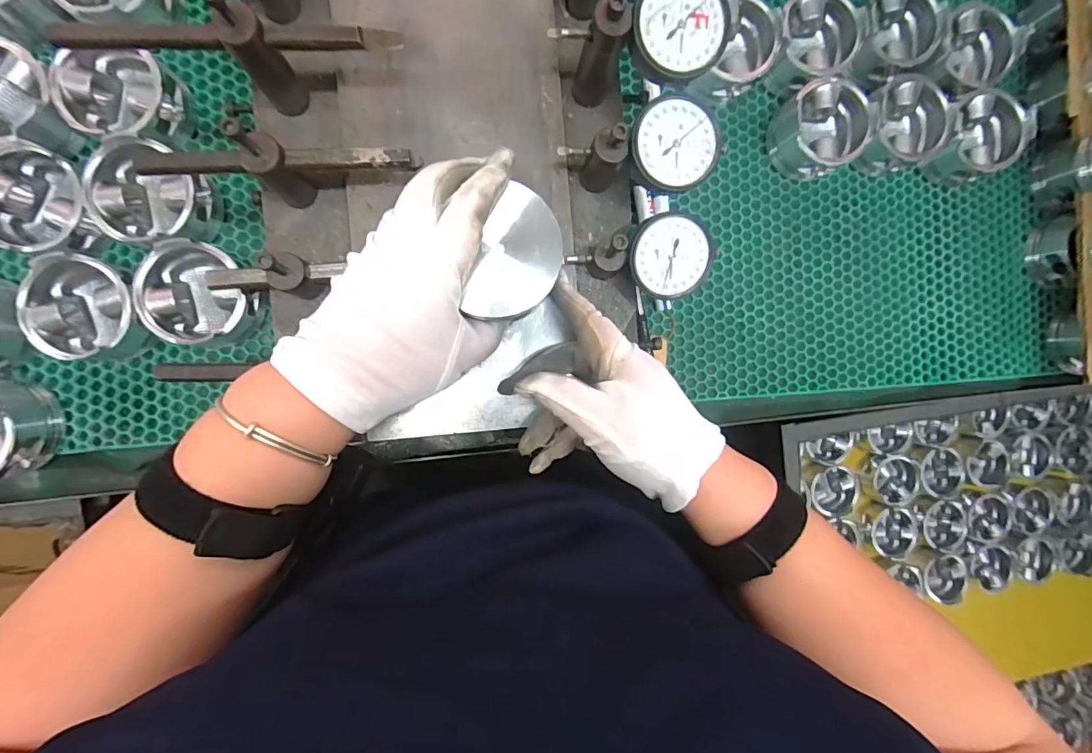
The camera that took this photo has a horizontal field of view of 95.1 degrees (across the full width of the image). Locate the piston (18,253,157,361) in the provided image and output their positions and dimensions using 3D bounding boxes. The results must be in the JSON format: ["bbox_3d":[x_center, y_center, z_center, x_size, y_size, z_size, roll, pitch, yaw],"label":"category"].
[{"bbox_3d":[-0.356,-0.055,0.397,0.079,0.050,0.075,-7,93,-7],"label":"piston"}]

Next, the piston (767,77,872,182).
[{"bbox_3d":[0.258,-0.233,0.473,0.075,0.051,0.076,0,92,-7],"label":"piston"}]

